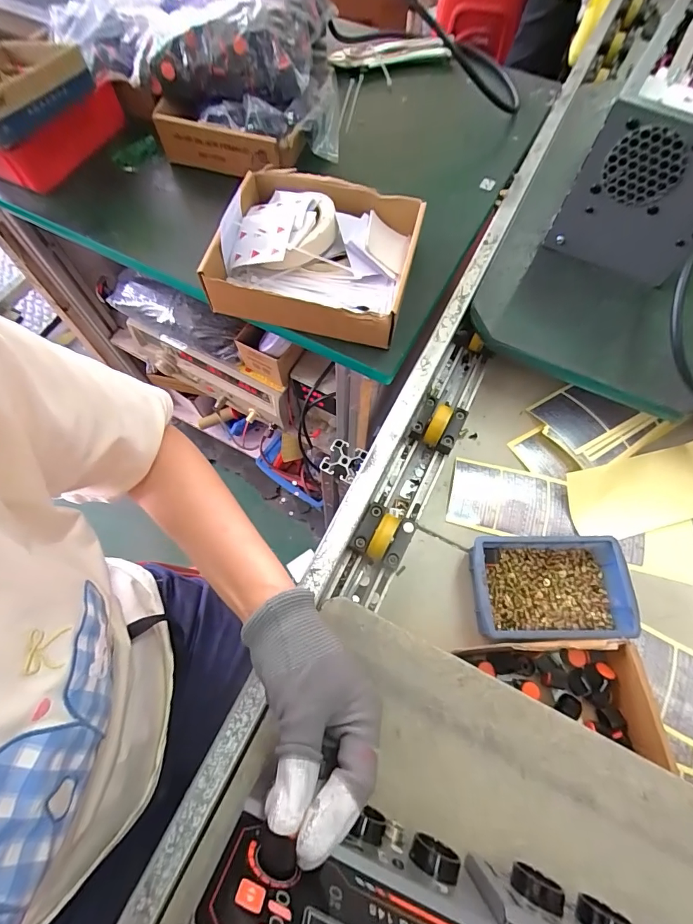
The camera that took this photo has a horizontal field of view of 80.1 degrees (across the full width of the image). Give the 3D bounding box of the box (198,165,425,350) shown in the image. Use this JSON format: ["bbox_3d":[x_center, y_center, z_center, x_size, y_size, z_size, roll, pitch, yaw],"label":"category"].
[{"bbox_3d":[-0.035,-0.236,0.472,0.219,0.065,0.182,14,67,6],"label":"box"}]

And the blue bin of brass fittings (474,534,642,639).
[{"bbox_3d":[0.194,0.126,0.409,0.144,0.051,0.091,-1,66,-1],"label":"blue bin of brass fittings"}]

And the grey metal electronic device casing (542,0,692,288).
[{"bbox_3d":[0.371,-0.362,0.478,0.141,0.159,0.282,30,69,12],"label":"grey metal electronic device casing"}]

